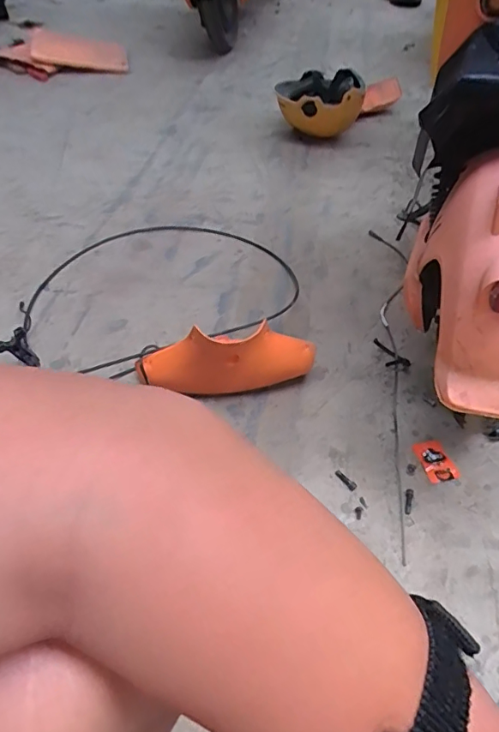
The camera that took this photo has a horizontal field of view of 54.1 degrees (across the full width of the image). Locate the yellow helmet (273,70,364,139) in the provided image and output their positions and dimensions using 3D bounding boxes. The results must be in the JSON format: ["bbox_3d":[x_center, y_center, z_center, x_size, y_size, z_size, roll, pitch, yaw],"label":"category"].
[{"bbox_3d":[0.205,-0.791,1.486,0.227,0.152,0.210,-11,50,-13],"label":"yellow helmet"}]

